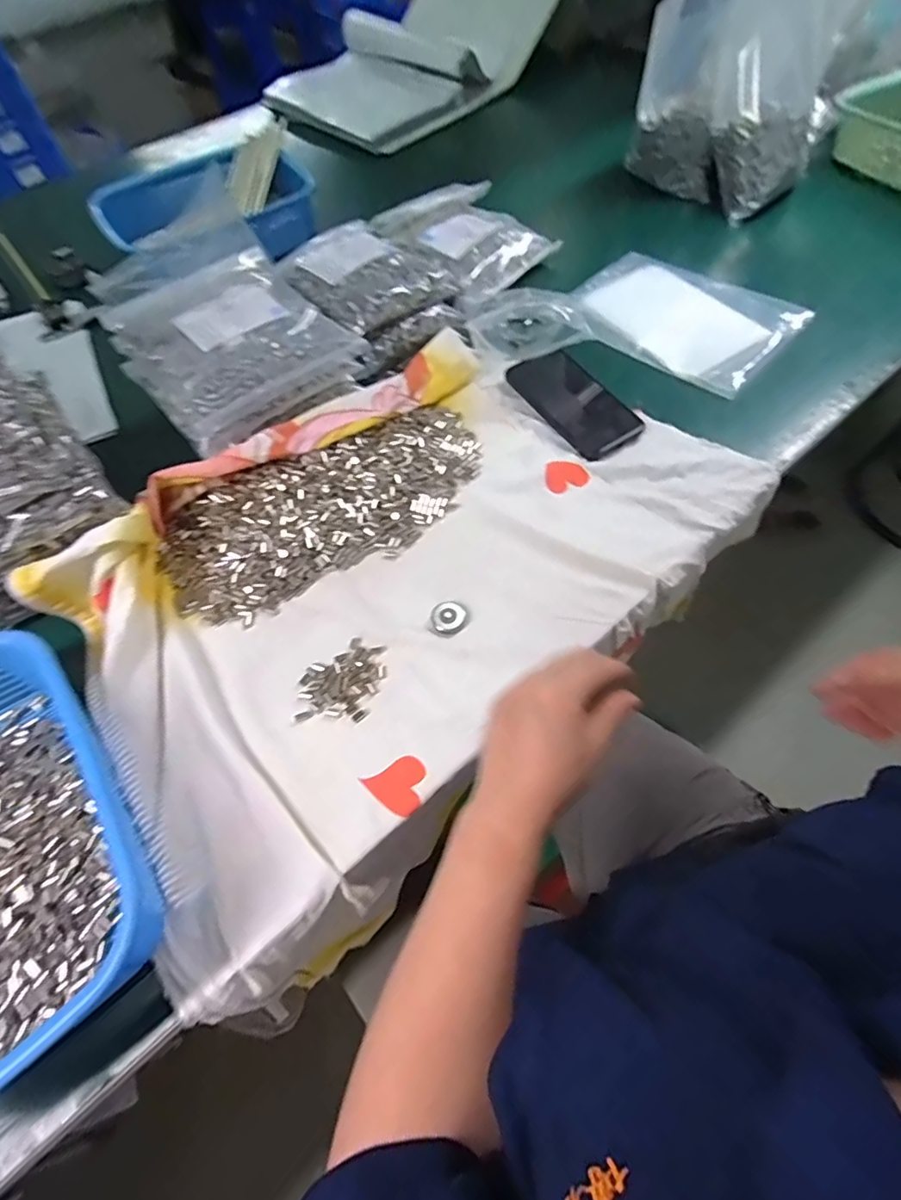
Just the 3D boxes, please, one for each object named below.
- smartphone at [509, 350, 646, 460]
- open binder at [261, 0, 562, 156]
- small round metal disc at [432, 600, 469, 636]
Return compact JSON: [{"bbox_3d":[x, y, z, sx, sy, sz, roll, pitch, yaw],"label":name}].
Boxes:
[{"bbox_3d":[0.141,-0.229,0.618,0.090,0.011,0.169,-29,63,-13],"label":"smartphone"},{"bbox_3d":[-0.069,-1.095,1.061,0.615,0.195,0.387,-39,66,-17],"label":"open binder"},{"bbox_3d":[-0.001,0.015,0.491,0.032,0.004,0.035,-2,61,2],"label":"small round metal disc"}]

